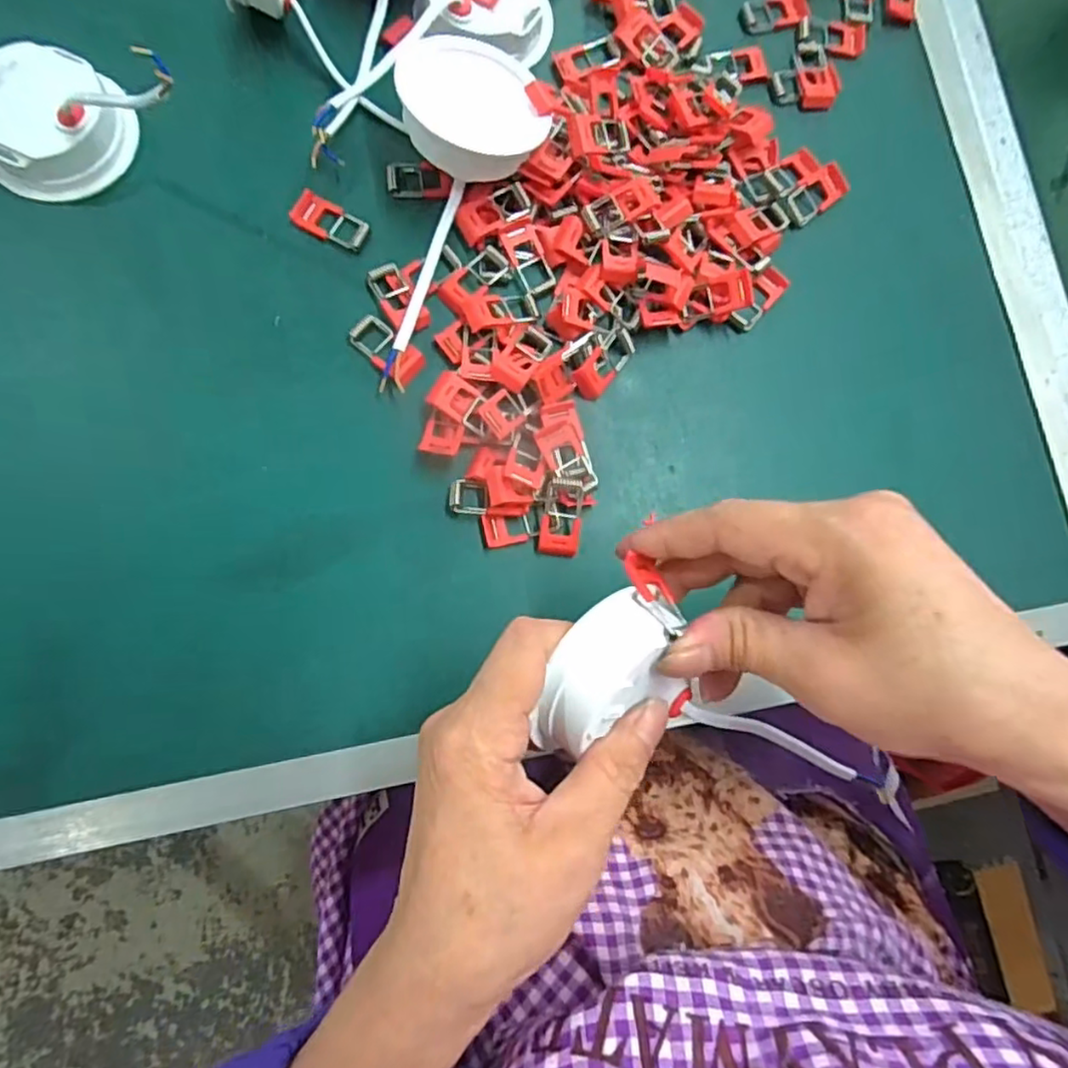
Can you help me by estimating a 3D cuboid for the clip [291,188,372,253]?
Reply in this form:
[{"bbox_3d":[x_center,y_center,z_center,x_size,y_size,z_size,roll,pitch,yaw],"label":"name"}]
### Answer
[{"bbox_3d":[-0.100,-0.154,0.321,0.039,0.004,0.019,24,81,-1],"label":"clip"}]

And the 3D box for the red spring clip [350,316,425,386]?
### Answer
[{"bbox_3d":[-0.071,-0.089,0.311,0.037,0.009,0.019,40,81,1],"label":"red spring clip"}]

